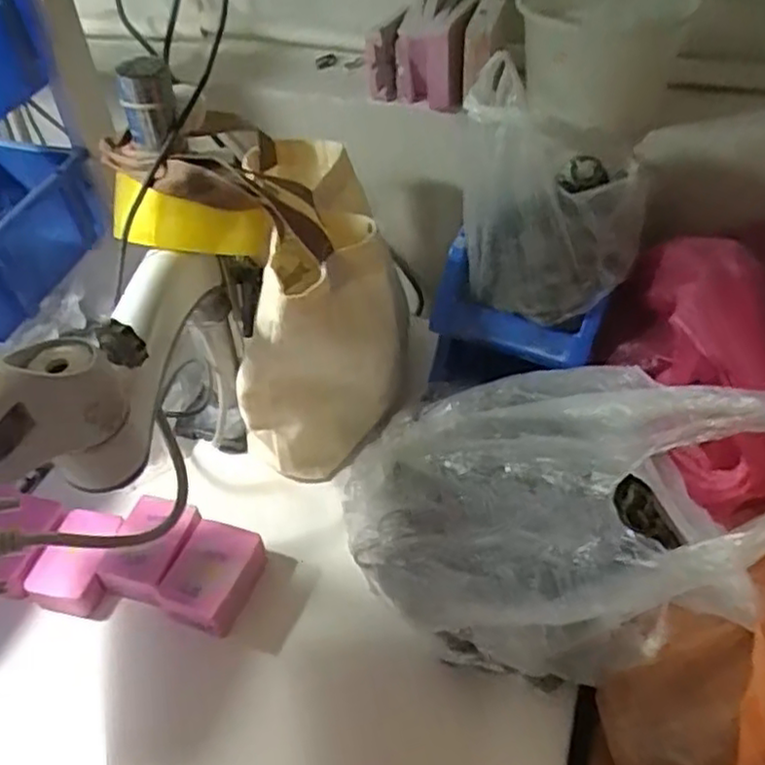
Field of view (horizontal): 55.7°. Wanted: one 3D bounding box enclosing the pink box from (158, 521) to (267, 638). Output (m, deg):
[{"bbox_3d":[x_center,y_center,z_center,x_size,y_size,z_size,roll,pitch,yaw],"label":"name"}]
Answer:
[{"bbox_3d":[-0.120,0.139,0.519,0.060,0.044,0.070,19,49,20],"label":"pink box"}]

